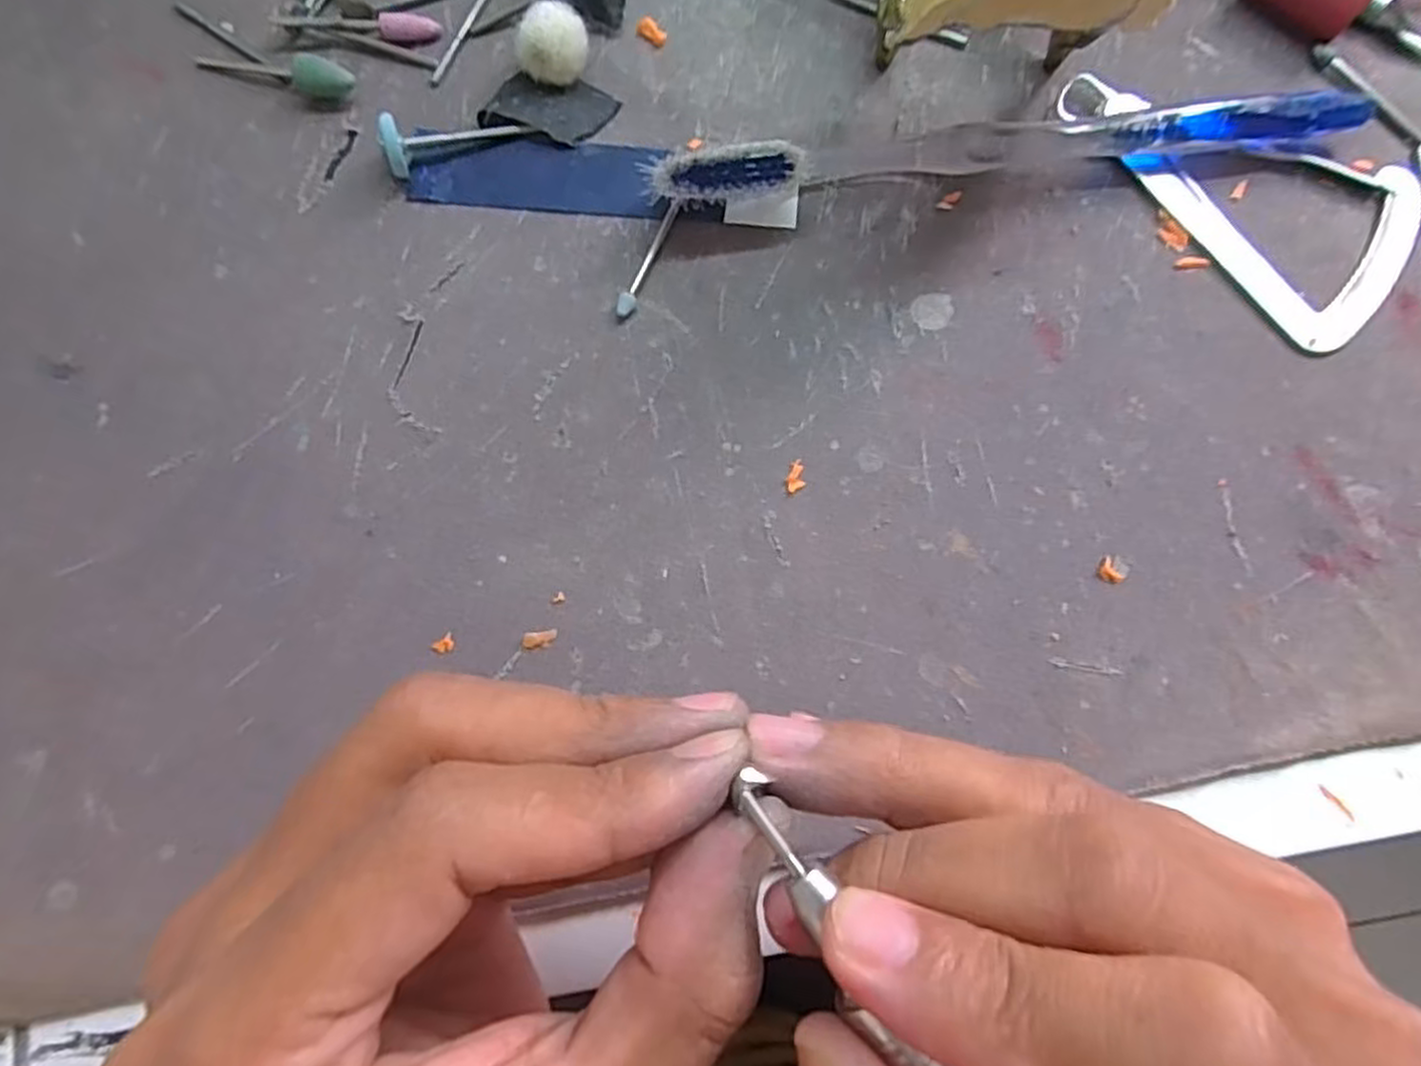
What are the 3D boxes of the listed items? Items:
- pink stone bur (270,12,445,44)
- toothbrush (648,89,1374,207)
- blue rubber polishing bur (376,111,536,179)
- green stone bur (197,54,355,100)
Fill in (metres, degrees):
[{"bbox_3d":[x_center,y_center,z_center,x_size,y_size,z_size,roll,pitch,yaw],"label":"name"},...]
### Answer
[{"bbox_3d":[-0.097,-0.139,0.208,0.045,0.006,0.007,-2,79,-1],"label":"pink stone bur"},{"bbox_3d":[0.078,-0.104,0.197,0.186,0.020,0.020,-8,79,-2],"label":"toothbrush"},{"bbox_3d":[-0.066,-0.104,0.199,0.038,0.012,0.010,-16,79,-16],"label":"blue rubber polishing bur"},{"bbox_3d":[-0.118,-0.124,0.202,0.045,0.010,0.008,15,79,2],"label":"green stone bur"}]

